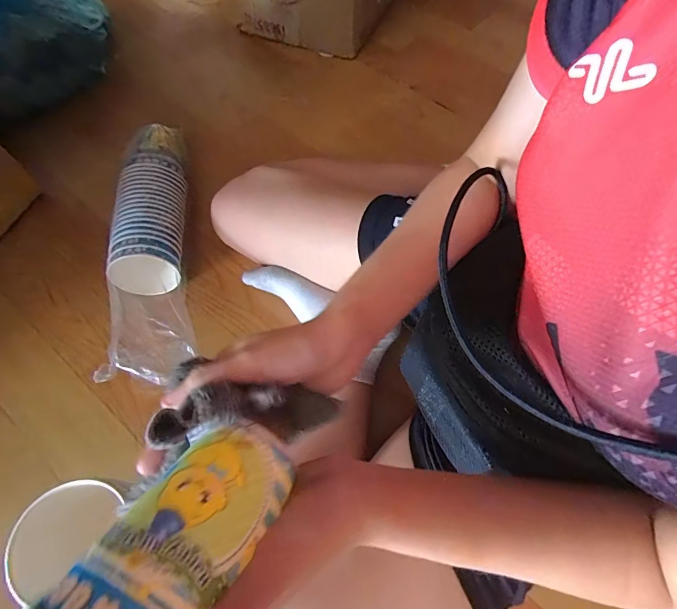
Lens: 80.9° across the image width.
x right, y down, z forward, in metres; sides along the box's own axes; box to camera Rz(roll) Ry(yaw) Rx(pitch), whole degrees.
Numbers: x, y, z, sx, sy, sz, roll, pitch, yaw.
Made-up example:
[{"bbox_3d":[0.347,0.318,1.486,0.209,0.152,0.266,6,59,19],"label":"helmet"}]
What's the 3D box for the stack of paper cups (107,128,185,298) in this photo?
[{"bbox_3d":[-0.263,-0.150,0.588,0.078,0.097,0.274,-4,64,-2],"label":"stack of paper cups"}]

